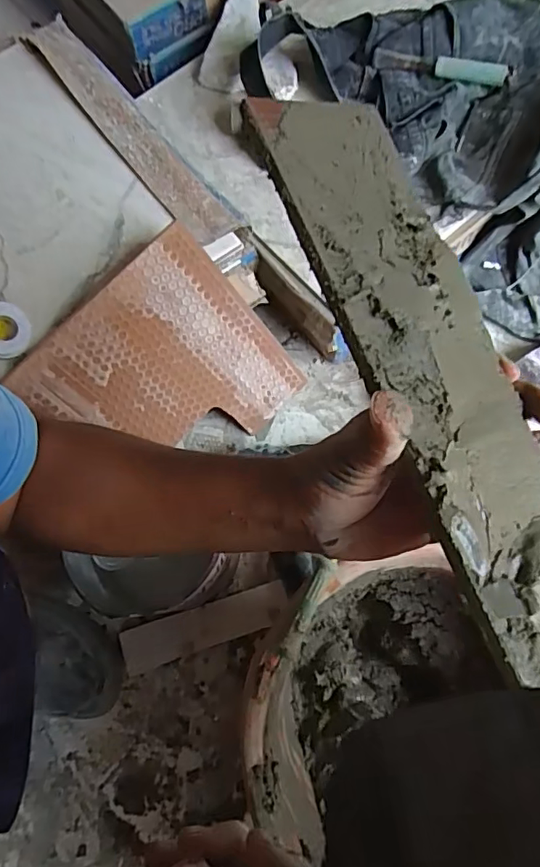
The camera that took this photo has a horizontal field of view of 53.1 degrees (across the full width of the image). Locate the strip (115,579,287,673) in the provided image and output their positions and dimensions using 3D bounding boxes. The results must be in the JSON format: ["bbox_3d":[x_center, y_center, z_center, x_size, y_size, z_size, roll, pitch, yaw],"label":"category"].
[{"bbox_3d":[-0.069,0.211,0.588,0.180,0.014,0.046,-17,81,-8],"label":"strip"}]

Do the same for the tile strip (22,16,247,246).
[{"bbox_3d":[-0.165,-0.353,0.617,0.058,0.016,0.391,-33,72,-12],"label":"tile strip"}]

